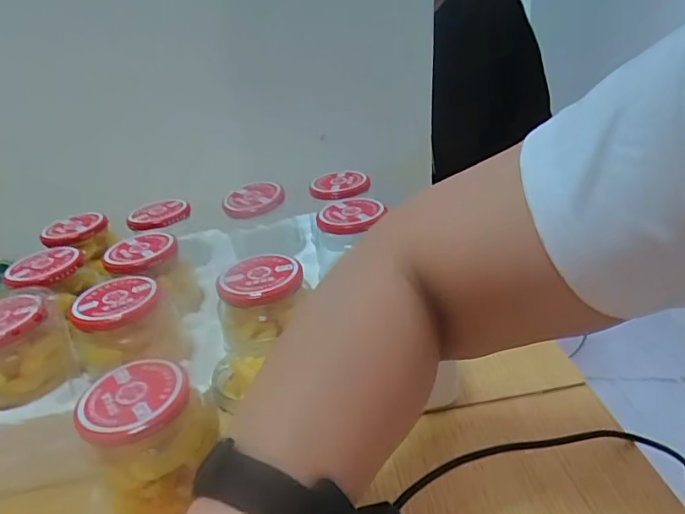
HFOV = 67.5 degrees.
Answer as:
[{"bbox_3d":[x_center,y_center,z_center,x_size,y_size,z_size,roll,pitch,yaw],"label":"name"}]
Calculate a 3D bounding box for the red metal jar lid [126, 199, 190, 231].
[{"bbox_3d":[-0.208,-0.049,0.580,0.067,0.012,0.054,-12,29,-8],"label":"red metal jar lid"}]

